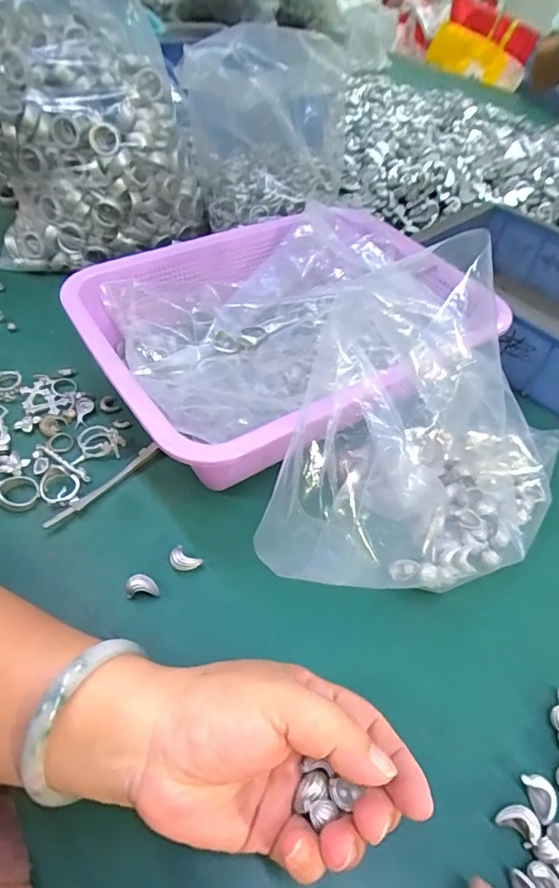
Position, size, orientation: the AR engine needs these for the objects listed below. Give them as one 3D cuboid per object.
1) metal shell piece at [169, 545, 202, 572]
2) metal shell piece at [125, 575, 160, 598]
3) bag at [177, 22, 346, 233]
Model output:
[{"bbox_3d":[-0.061,0.075,0.319,0.019,0.010,0.013,27,54,16],"label":"metal shell piece"},{"bbox_3d":[-0.084,0.086,0.306,0.019,0.013,0.010,-4,51,-8],"label":"metal shell piece"},{"bbox_3d":[-0.007,-0.313,0.497,0.167,0.146,0.087,-13,53,-15],"label":"bag"}]

